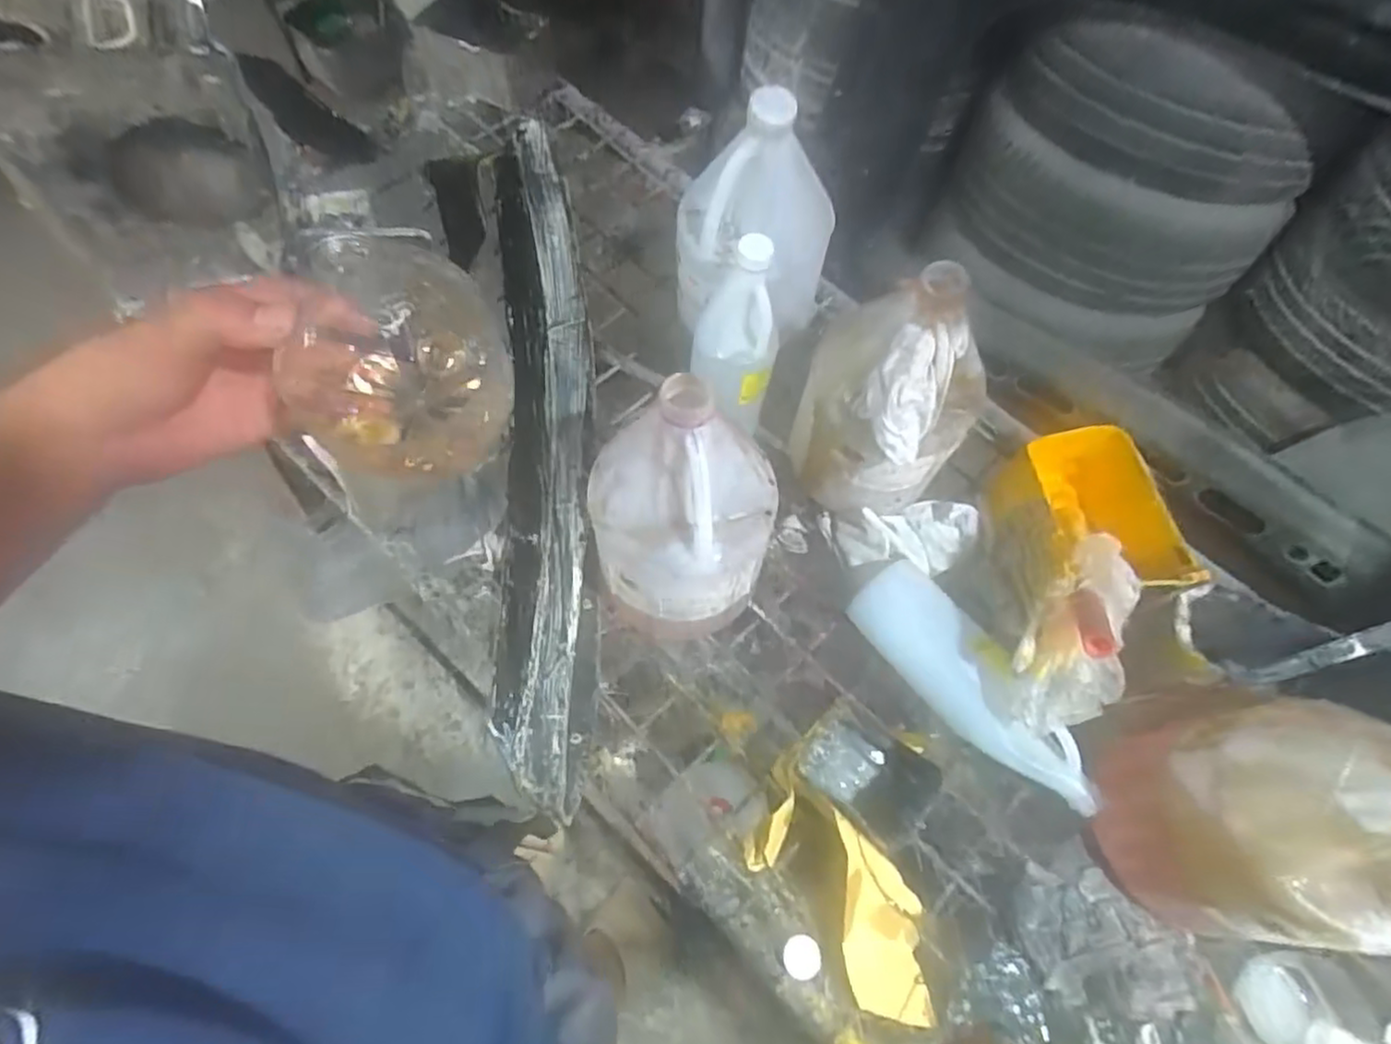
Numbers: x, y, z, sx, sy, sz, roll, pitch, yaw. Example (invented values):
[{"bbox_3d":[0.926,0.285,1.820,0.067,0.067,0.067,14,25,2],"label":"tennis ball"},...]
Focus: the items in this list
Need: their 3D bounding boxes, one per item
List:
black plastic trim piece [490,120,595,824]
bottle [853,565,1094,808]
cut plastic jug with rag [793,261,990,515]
[{"bbox_3d":[-0.167,-0.125,0.768,0.106,0.090,0.833,-5,63,-5],"label":"black plastic trim piece"},{"bbox_3d":[0.250,0.151,0.634,0.067,0.072,0.257,-35,69,-18],"label":"bottle"},{"bbox_3d":[0.177,-0.114,0.643,0.137,0.252,0.154,-21,65,-13],"label":"cut plastic jug with rag"}]

